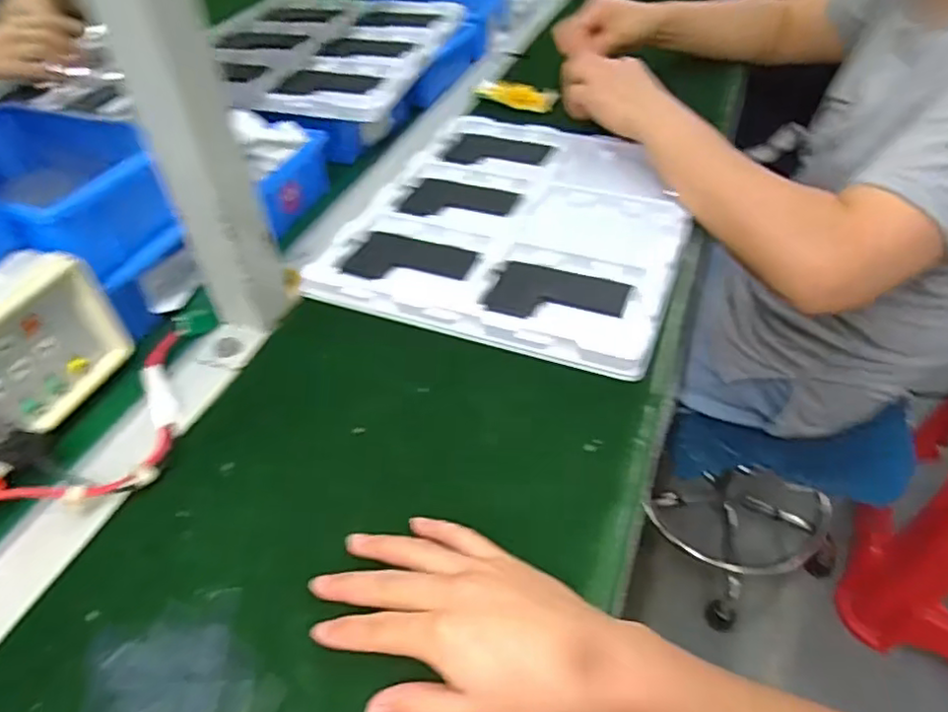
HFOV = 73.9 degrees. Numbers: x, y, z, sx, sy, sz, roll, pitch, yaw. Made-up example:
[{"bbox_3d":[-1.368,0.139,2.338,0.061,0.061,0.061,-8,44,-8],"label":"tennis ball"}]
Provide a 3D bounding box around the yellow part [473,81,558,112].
[{"bbox_3d":[0.049,-0.314,0.758,0.102,0.021,0.023,20,52,21],"label":"yellow part"}]

